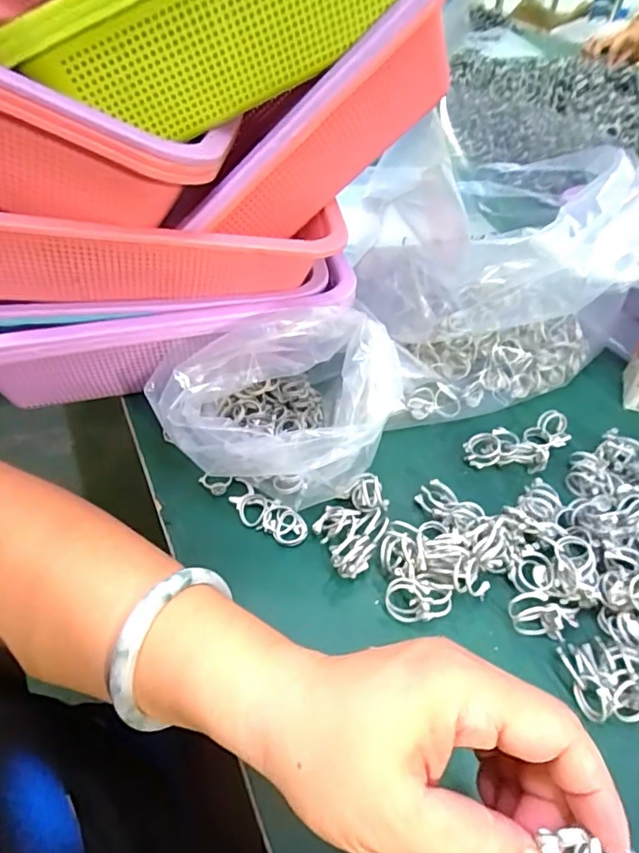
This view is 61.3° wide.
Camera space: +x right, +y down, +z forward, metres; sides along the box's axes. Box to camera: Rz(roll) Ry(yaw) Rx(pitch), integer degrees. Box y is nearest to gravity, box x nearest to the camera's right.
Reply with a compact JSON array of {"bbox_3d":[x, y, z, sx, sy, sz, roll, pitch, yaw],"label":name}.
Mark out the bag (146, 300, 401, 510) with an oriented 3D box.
[{"bbox_3d":[-0.028,-0.015,0.368,0.159,0.097,0.116,-13,50,-15],"label":"bag"}]

